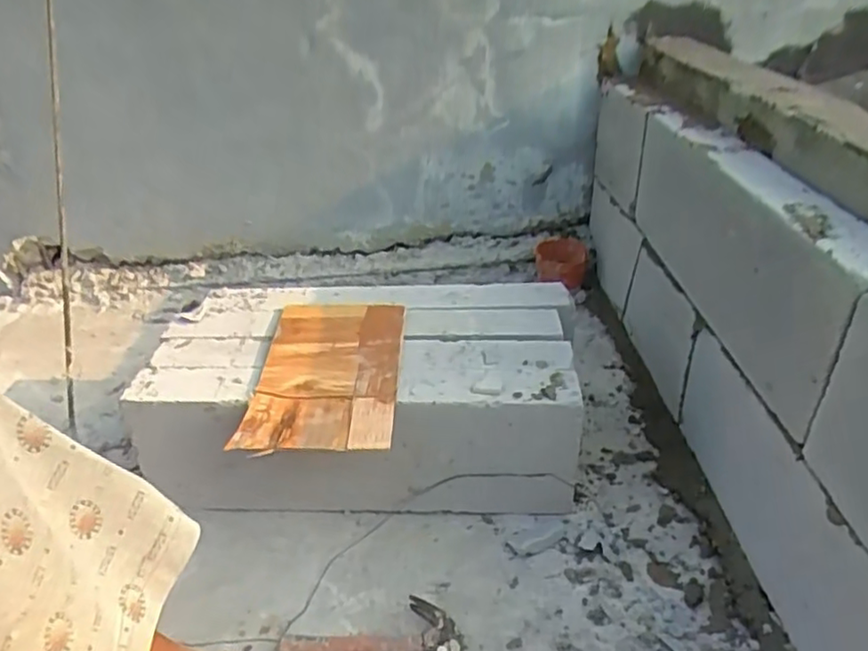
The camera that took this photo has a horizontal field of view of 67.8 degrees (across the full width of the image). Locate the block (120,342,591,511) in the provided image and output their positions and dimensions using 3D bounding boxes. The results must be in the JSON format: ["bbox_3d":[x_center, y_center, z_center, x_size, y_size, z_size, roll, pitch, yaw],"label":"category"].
[{"bbox_3d":[-0.103,0.143,0.919,0.585,0.203,0.155,0,32,3],"label":"block"}]

